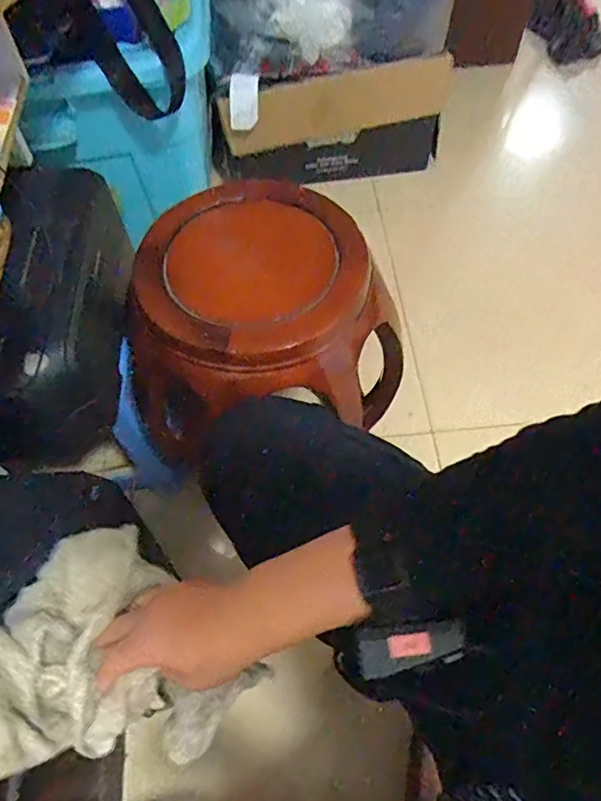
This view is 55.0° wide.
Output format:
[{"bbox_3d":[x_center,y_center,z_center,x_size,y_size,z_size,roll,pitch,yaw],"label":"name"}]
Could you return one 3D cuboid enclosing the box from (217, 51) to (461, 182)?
[{"bbox_3d":[0.070,-0.595,1.279,0.503,0.251,0.056,-8,58,-3],"label":"box"}]

